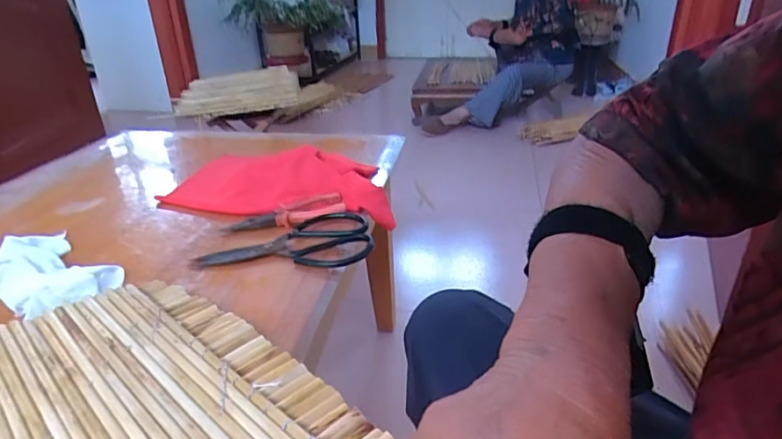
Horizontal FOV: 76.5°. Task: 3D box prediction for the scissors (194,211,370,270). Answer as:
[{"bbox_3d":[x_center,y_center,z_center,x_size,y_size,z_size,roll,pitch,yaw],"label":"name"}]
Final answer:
[{"bbox_3d":[-0.122,0.024,0.584,0.198,0.012,0.105,-4,25,-1],"label":"scissors"}]

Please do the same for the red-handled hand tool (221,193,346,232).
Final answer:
[{"bbox_3d":[-0.136,-0.008,0.641,0.149,0.017,0.048,-8,26,-10],"label":"red-handled hand tool"}]

